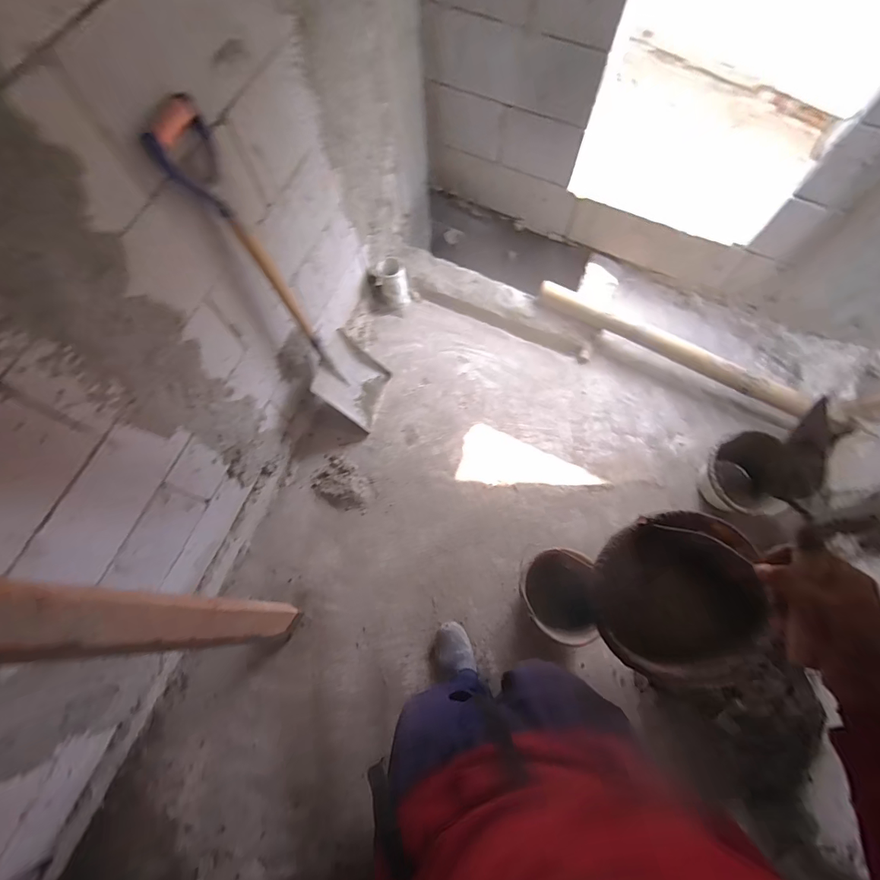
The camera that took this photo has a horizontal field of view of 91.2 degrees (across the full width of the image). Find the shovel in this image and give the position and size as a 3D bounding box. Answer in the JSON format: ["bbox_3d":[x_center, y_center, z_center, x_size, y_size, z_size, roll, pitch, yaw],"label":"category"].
[{"bbox_3d":[-0.323,-0.326,1.104,0.225,0.969,0.232,17,70,7],"label":"shovel"}]

